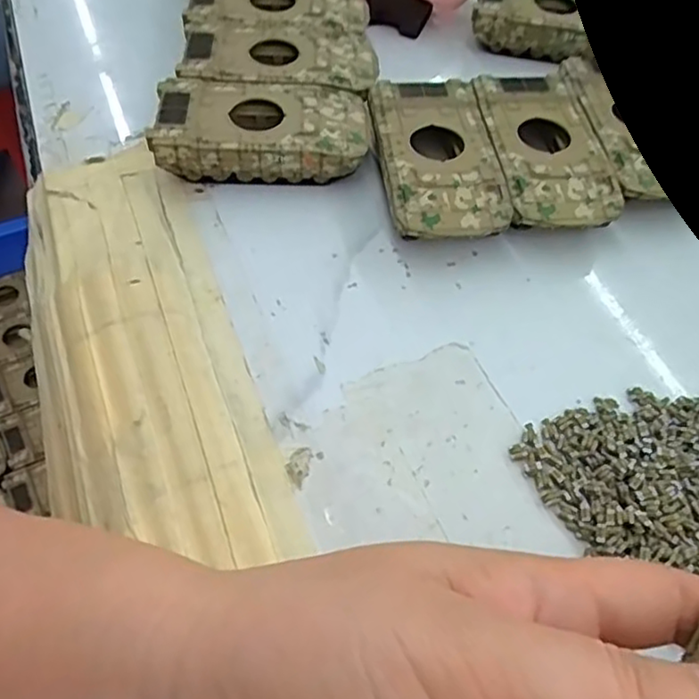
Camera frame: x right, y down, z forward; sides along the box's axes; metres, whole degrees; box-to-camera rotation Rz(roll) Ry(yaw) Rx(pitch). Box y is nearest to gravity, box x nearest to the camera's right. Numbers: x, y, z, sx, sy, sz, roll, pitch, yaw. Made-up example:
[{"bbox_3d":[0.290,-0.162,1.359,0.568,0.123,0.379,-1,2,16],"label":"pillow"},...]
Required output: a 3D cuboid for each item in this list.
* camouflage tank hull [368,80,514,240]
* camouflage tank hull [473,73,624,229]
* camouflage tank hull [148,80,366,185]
[{"bbox_3d":[0.039,-0.083,0.303,0.051,0.026,0.094,-4,55,-6],"label":"camouflage tank hull"},{"bbox_3d":[0.089,-0.089,0.311,0.049,0.026,0.094,-4,55,-6],"label":"camouflage tank hull"},{"bbox_3d":[-0.040,-0.101,0.310,0.094,0.027,0.049,0,55,-4],"label":"camouflage tank hull"}]

